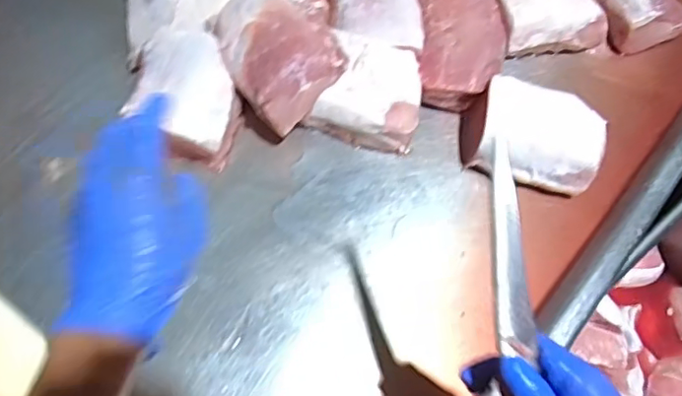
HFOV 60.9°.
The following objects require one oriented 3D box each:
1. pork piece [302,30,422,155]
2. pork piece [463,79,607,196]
[{"bbox_3d":[0.035,-0.128,0.721,0.129,0.067,0.116,17,64,7],"label":"pork piece"},{"bbox_3d":[0.235,-0.073,0.695,0.143,0.072,0.113,8,63,2],"label":"pork piece"}]

